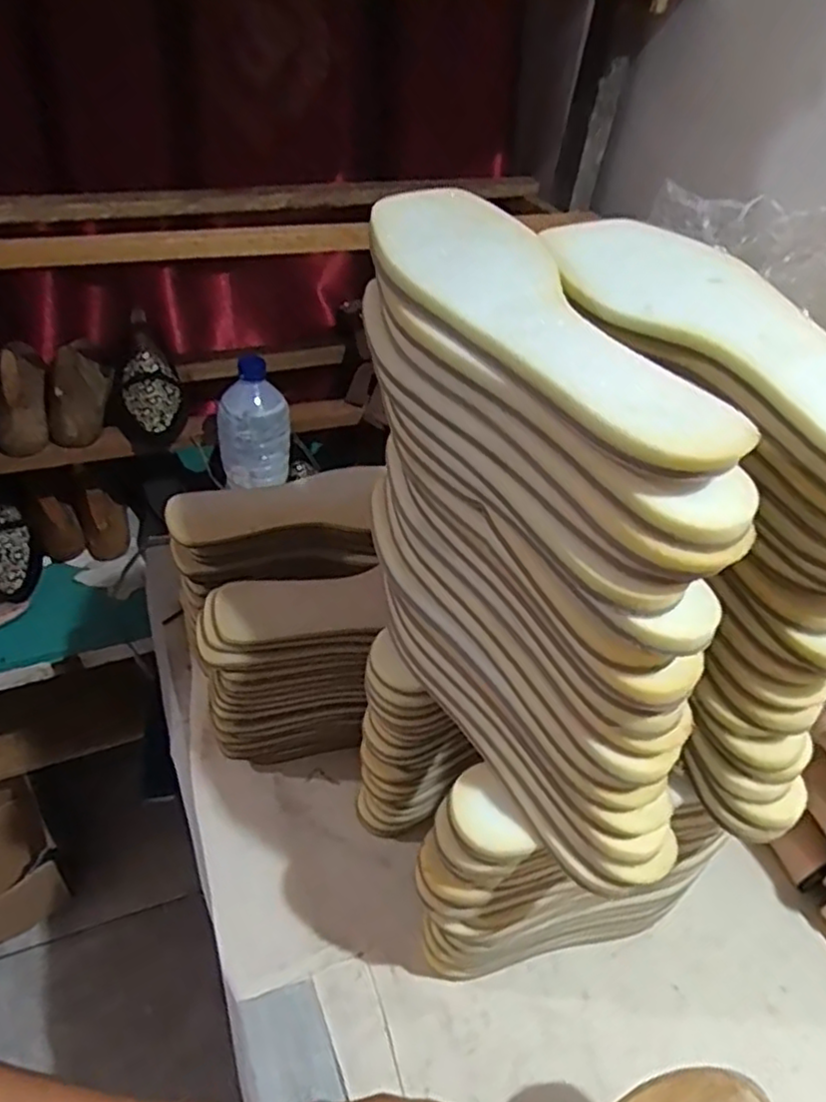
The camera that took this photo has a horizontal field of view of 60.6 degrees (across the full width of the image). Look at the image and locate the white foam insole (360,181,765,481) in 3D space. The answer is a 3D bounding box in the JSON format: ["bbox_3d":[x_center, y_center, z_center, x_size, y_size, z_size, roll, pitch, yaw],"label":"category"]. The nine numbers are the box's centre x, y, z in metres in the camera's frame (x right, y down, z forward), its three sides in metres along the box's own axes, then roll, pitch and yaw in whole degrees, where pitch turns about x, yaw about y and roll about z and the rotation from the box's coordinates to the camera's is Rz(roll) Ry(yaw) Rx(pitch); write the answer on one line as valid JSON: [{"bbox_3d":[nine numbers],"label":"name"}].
[{"bbox_3d":[0.041,-0.108,0.313,0.083,0.014,0.235,-11,48,-16],"label":"white foam insole"}]

